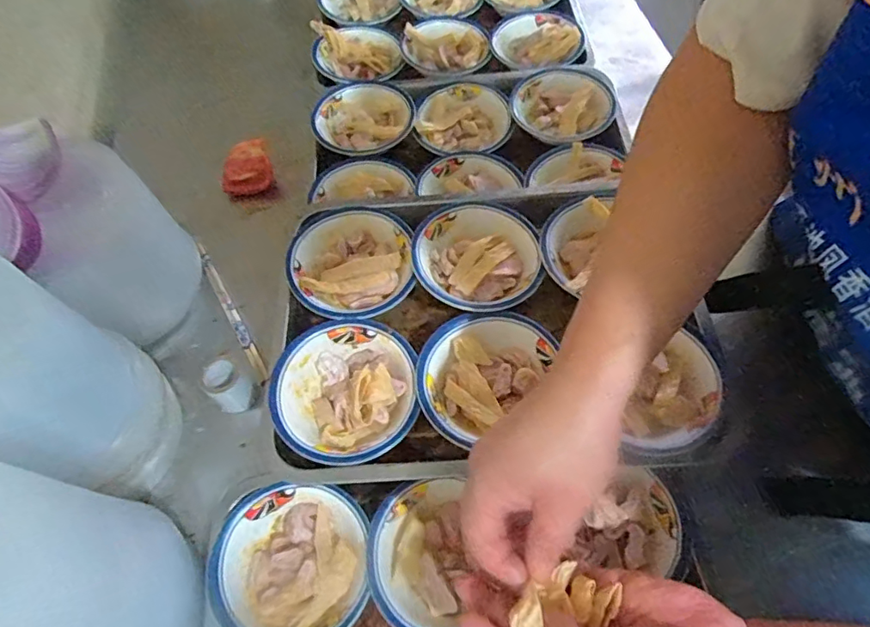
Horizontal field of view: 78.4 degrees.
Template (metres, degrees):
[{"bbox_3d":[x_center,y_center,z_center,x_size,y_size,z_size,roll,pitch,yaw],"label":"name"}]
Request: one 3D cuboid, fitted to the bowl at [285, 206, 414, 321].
[{"bbox_3d":[-0.083,-0.043,0.539,0.117,0.051,0.127,-1,61,3],"label":"bowl"}]

